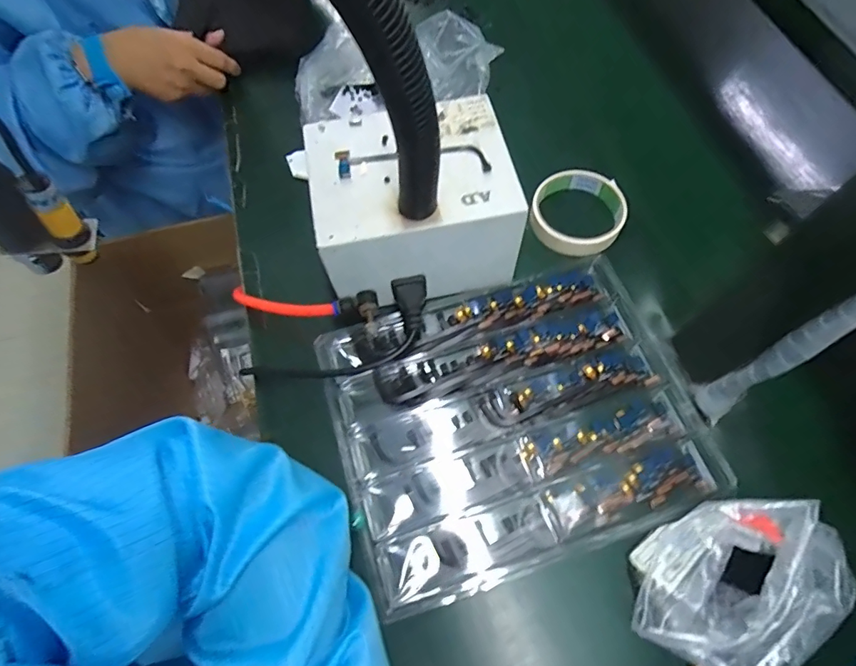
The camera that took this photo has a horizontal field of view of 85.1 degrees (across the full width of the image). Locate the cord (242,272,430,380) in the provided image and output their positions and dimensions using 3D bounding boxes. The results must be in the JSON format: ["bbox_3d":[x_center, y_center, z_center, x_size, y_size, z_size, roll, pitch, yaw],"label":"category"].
[{"bbox_3d":[-0.069,0.014,0.392,0.169,0.028,0.057,-31,68,1],"label":"cord"}]

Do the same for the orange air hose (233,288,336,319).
[{"bbox_3d":[-0.136,-0.025,0.414,0.112,0.015,0.019,10,65,23],"label":"orange air hose"}]

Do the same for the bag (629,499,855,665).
[{"bbox_3d":[0.187,0.155,0.296,0.132,0.068,0.080,-31,68,-12],"label":"bag"}]

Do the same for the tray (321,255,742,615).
[{"bbox_3d":[0.069,0.060,0.372,0.269,0.014,0.216,-18,66,-6],"label":"tray"}]

